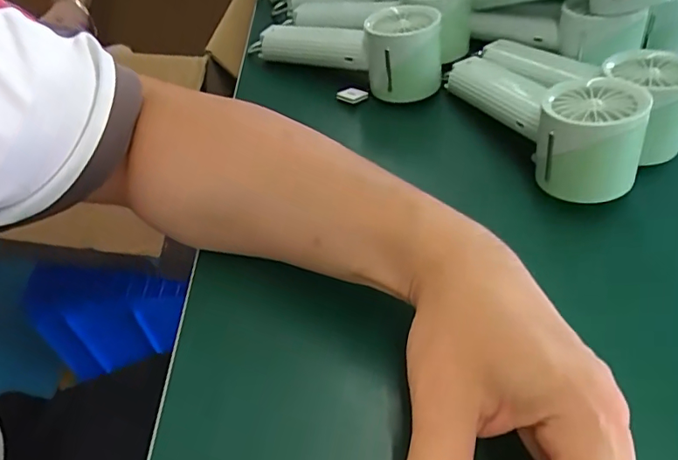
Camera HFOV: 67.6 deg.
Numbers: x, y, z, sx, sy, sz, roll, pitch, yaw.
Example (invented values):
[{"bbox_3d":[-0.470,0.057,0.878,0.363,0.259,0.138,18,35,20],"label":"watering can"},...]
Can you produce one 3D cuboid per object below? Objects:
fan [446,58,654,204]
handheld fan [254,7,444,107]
[{"bbox_3d":[0.146,-0.085,0.371,0.073,0.067,0.170,-11,35,-6],"label":"fan"},{"bbox_3d":[0.007,-0.171,0.456,0.186,0.068,0.064,25,54,24],"label":"handheld fan"}]

